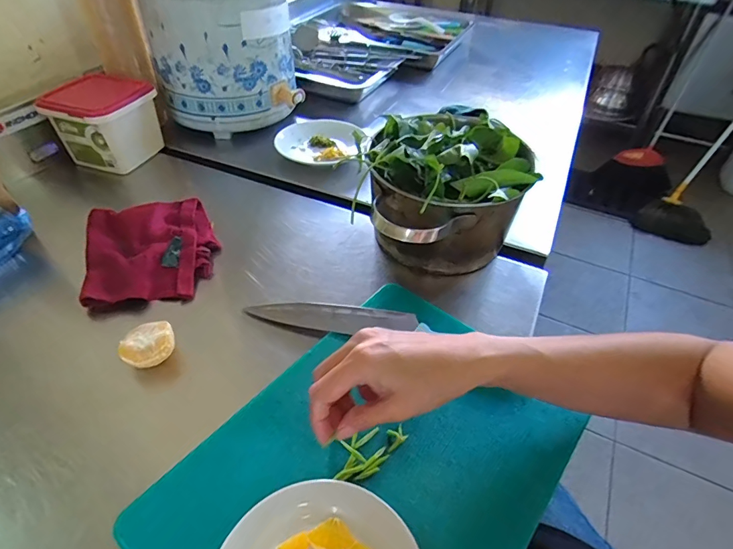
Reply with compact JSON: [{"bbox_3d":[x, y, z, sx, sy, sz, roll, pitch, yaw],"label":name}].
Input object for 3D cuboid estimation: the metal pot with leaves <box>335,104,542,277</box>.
[{"bbox_3d":[0.086,-0.092,0.530,0.187,0.146,0.176,1,44,-1],"label":"metal pot with leaves"}]

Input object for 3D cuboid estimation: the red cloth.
[{"bbox_3d":[-0.264,-0.032,0.526,0.146,0.025,0.160,-12,48,-17],"label":"red cloth"}]

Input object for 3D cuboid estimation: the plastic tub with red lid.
[{"bbox_3d":[-0.401,-0.235,0.666,0.116,0.101,0.108,13,45,11],"label":"plastic tub with red lid"}]

